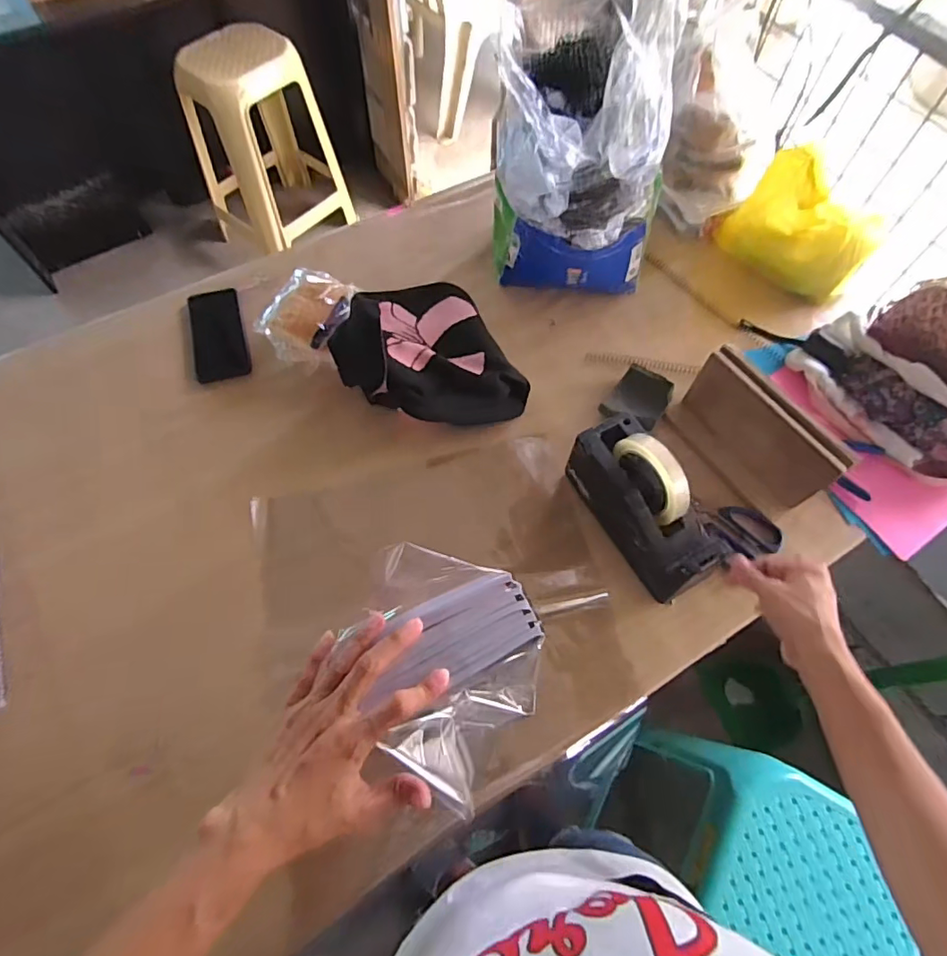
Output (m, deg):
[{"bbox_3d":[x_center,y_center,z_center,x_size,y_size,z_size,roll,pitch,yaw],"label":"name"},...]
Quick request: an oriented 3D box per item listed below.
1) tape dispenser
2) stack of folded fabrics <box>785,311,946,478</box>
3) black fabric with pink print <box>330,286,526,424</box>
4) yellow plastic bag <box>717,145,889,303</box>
[{"bbox_3d":[0.196,0.026,0.598,0.082,0.133,0.199,-26,67,-13],"label":"tape dispenser"},{"bbox_3d":[0.541,-0.099,0.693,0.100,0.072,0.273,-24,67,-11],"label":"stack of folded fabrics"},{"bbox_3d":[-0.065,-0.161,0.704,0.209,0.132,0.217,0,64,0],"label":"black fabric with pink print"},{"bbox_3d":[0.479,-0.357,0.751,0.207,0.180,0.122,15,65,7],"label":"yellow plastic bag"}]

